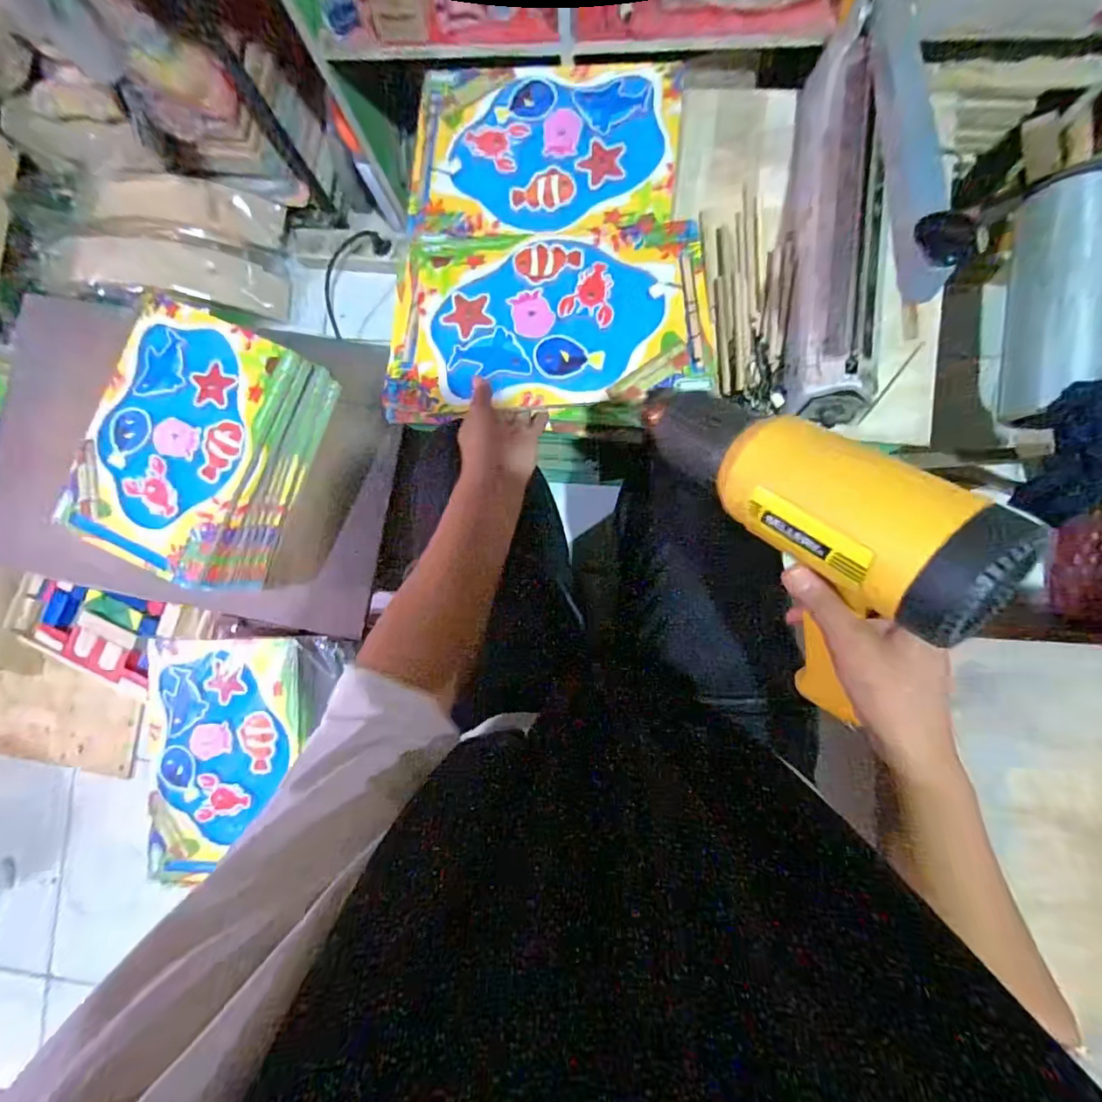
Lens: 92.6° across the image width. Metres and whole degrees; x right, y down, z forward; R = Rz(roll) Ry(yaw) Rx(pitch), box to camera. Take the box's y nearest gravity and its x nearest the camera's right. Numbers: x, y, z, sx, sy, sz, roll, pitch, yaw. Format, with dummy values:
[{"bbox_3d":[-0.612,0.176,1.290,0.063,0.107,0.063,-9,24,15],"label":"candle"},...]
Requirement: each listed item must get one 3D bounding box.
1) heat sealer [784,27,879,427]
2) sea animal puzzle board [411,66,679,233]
[{"bbox_3d":[0.285,-0.333,0.544,0.069,0.082,0.393,0,87,5],"label":"heat sealer"},{"bbox_3d":[-0.009,-0.458,0.606,0.301,0.017,0.204,6,87,5],"label":"sea animal puzzle board"}]

